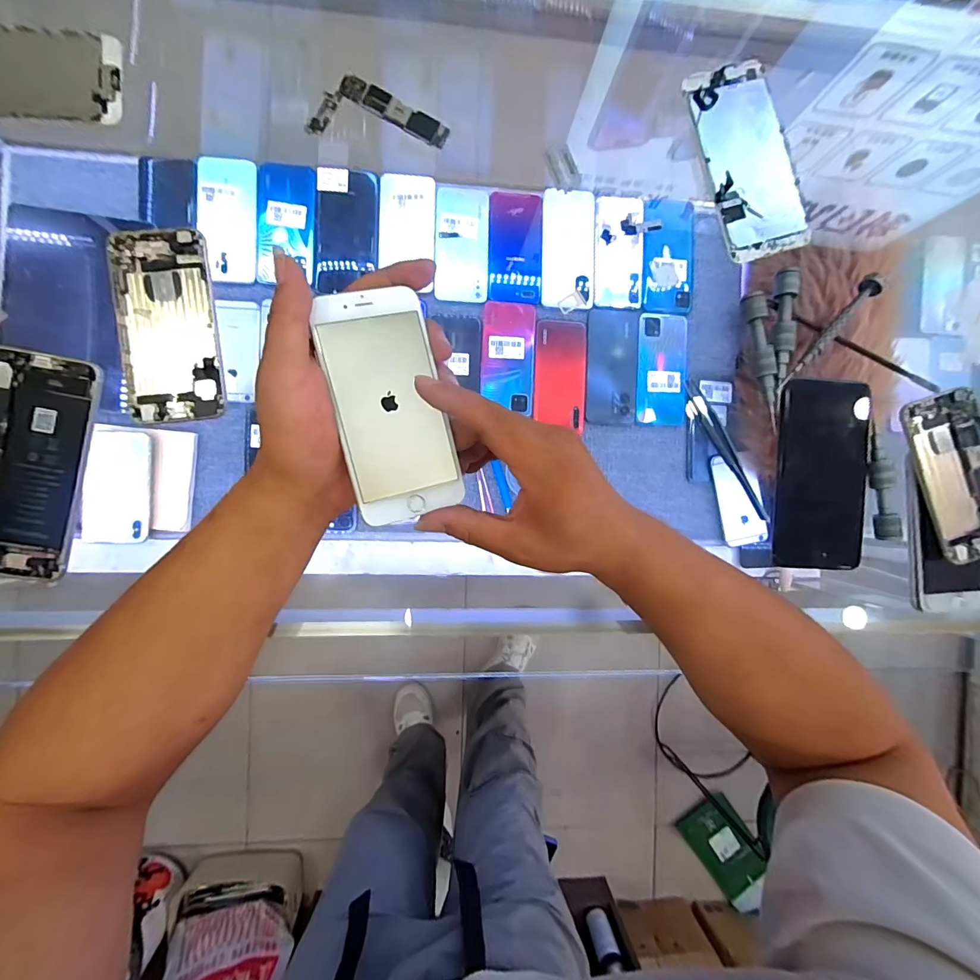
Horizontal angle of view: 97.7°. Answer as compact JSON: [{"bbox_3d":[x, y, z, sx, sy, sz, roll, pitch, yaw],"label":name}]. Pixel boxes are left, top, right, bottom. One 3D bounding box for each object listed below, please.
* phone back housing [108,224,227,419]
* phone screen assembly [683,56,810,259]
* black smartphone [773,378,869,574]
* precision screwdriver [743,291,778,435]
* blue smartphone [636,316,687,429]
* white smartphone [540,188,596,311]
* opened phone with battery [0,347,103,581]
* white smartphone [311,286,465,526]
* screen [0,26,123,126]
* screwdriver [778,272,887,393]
[{"bbox_3d":[-0.234,-0.119,0.312,0.064,0.014,0.136,-7,92,-5],"label":"phone back housing"},{"bbox_3d":[0.213,-0.269,0.349,0.076,0.013,0.152,-17,92,-4],"label":"phone screen assembly"},{"bbox_3d":[0.277,-0.011,0.355,0.076,0.015,0.151,4,100,2],"label":"black smartphone"},{"bbox_3d":[0.224,-0.104,0.345,0.015,0.016,0.110,-13,92,-4],"label":"precision screwdriver"},{"bbox_3d":[0.254,-0.176,0.629,0.072,0.012,0.159,4,91,-5],"label":"blue smartphone"},{"bbox_3d":[0.112,-0.344,0.611,0.075,0.005,0.162,1,91,-5],"label":"white smartphone"},{"bbox_3d":[-0.329,-0.017,0.303,0.080,0.012,0.157,7,91,-5],"label":"opened phone with battery"},{"bbox_3d":[-0.059,-0.050,0.257,0.061,0.014,0.132,-13,95,-4],"label":"white smartphone"},{"bbox_3d":[-0.334,-0.296,0.303,0.131,0.010,0.063,0,91,-5],"label":"screen"},{"bbox_3d":[0.278,-0.129,0.349,0.014,0.012,0.127,42,88,-4],"label":"screwdriver"}]

